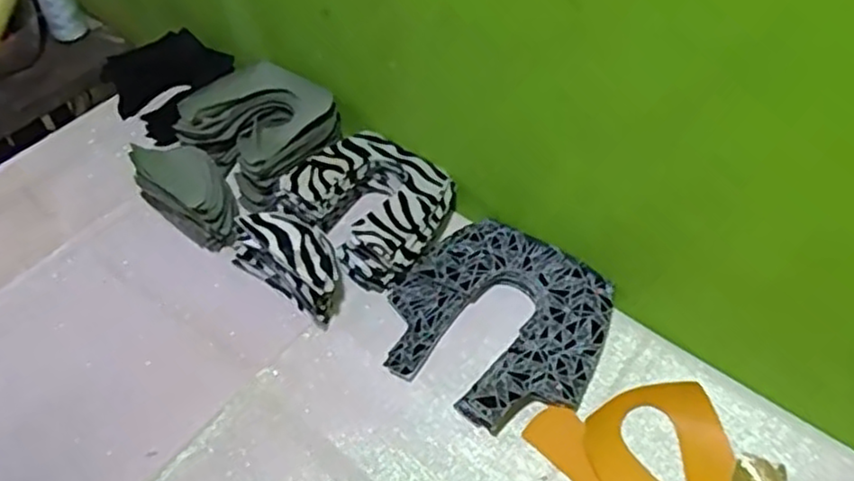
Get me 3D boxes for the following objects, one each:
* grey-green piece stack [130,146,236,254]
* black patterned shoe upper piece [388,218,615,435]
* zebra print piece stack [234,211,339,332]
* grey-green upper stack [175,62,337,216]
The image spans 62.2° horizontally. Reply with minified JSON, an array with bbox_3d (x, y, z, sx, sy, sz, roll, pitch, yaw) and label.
[{"bbox_3d":[-0.244,-0.052,0.738,0.125,0.063,0.064,36,60,26],"label":"grey-green piece stack"},{"bbox_3d":[0.066,0.072,0.655,0.191,0.028,0.180,29,57,21],"label":"black patterned shoe upper piece"},{"bbox_3d":[-0.131,0.014,0.686,0.135,0.067,0.064,32,59,23],"label":"zebra print piece stack"},{"bbox_3d":[-0.184,-0.123,0.794,0.147,0.054,0.164,-36,60,-25],"label":"grey-green upper stack"}]

